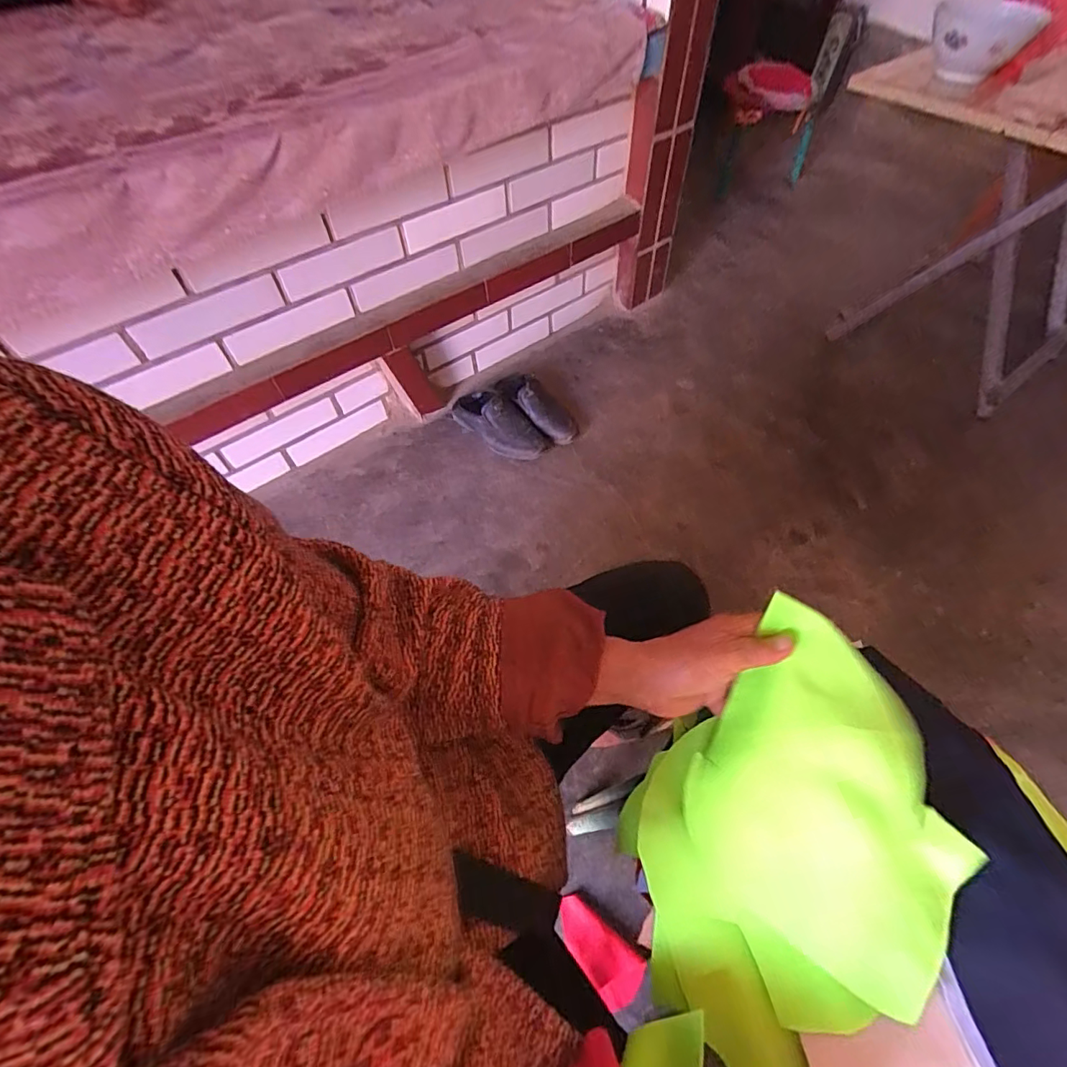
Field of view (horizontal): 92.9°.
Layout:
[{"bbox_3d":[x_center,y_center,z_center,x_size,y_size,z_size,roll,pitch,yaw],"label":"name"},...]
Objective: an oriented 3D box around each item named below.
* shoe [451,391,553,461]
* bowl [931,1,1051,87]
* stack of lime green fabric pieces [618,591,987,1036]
[{"bbox_3d":[-0.087,-0.255,1.153,0.260,0.077,0.108,37,65,22],"label":"shoe"},{"bbox_3d":[0.761,-0.846,0.868,0.152,0.103,0.152,28,62,18],"label":"bowl"},{"bbox_3d":[0.178,0.200,0.350,0.186,0.061,0.265,35,83,27],"label":"stack of lime green fabric pieces"}]

